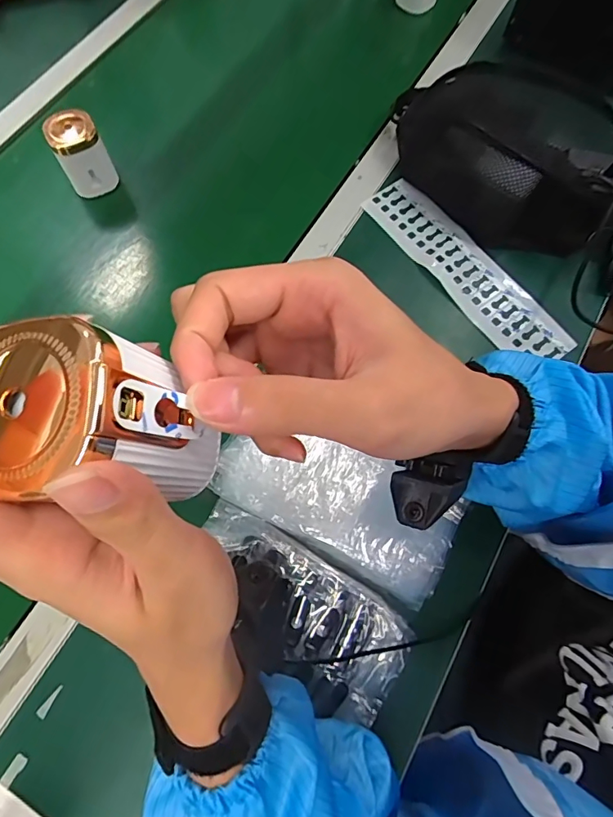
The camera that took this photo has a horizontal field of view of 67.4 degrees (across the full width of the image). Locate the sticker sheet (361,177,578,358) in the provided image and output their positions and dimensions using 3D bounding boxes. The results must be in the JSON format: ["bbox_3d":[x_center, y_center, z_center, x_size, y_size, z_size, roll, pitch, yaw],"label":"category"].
[{"bbox_3d":[0.182,-0.163,0.533,0.076,0.010,0.283,-35,75,-10],"label":"sticker sheet"}]

